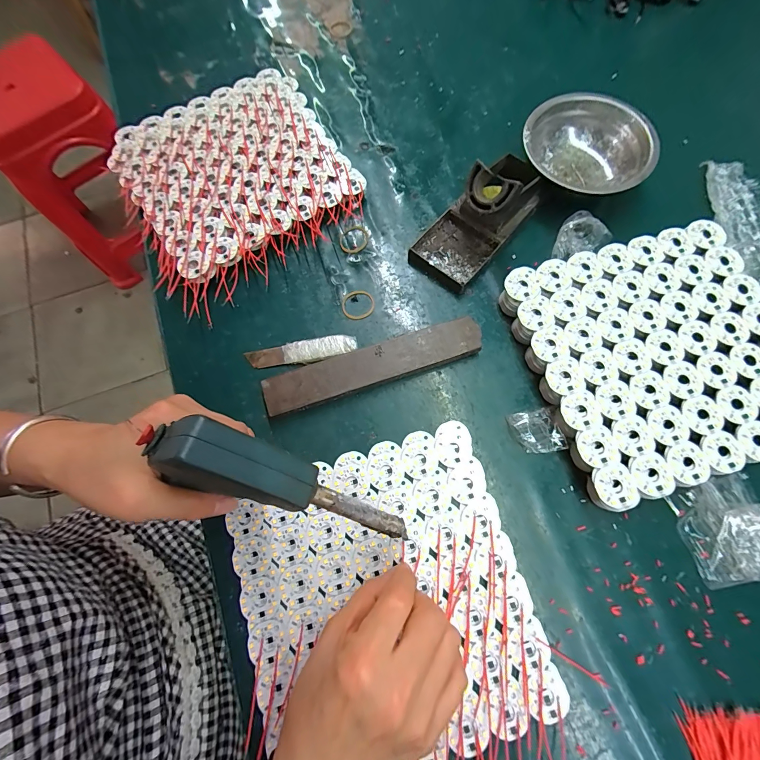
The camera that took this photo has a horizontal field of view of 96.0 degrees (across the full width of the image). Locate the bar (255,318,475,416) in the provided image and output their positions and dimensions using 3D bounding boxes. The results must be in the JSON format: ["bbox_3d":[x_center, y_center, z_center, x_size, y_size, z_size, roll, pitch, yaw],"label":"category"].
[{"bbox_3d":[-0.005,-0.013,0.314,0.199,0.017,0.036,-18,75,-6],"label":"bar"}]

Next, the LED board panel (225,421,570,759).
[{"bbox_3d":[0.003,0.167,0.267,0.213,0.007,0.219,-17,74,-6],"label":"LED board panel"}]

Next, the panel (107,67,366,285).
[{"bbox_3d":[-0.159,-0.246,0.384,0.231,0.014,0.230,-35,77,-10],"label":"panel"}]

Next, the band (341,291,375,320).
[{"bbox_3d":[-0.022,-0.075,0.342,0.033,0.004,0.031,-22,75,-7],"label":"band"}]

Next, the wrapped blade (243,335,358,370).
[{"bbox_3d":[-0.074,-0.027,0.320,0.102,0.006,0.022,-9,74,-3],"label":"wrapped blade"}]

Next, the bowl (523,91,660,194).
[{"bbox_3d":[0.216,-0.239,0.367,0.124,0.049,0.124,0,73,-1],"label":"bowl"}]

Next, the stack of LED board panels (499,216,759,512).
[{"bbox_3d":[0.244,-0.024,0.307,0.209,0.037,0.215,-15,74,-5],"label":"stack of LED board panels"}]

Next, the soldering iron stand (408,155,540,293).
[{"bbox_3d":[0.102,-0.169,0.334,0.069,0.066,0.149,40,77,10],"label":"soldering iron stand"}]

